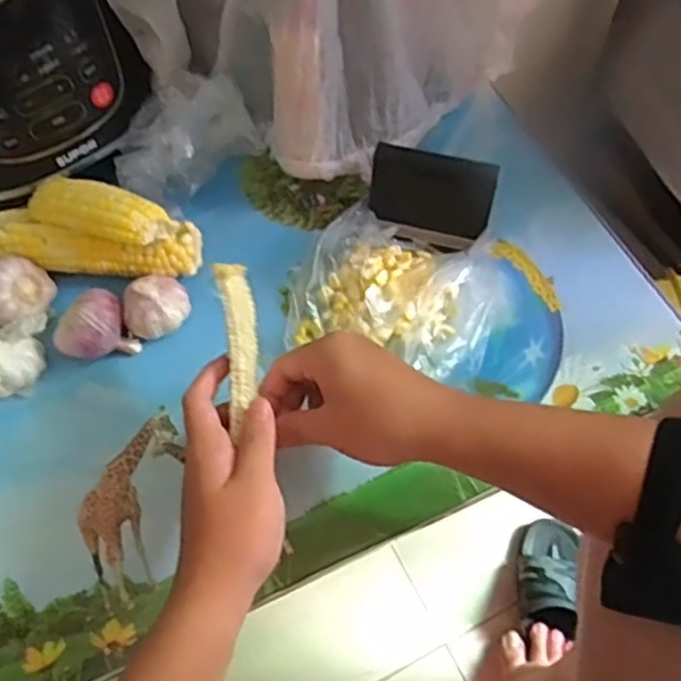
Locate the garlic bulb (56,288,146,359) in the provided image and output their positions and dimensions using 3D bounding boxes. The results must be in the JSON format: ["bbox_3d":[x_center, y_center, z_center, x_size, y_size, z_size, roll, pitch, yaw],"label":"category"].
[{"bbox_3d":[-0.191,-0.010,0.536,0.053,0.044,0.044,-26,65,-11],"label":"garlic bulb"}]

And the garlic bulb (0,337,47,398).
[{"bbox_3d":[-0.259,0.018,0.522,0.059,0.057,0.044,-5,63,-1],"label":"garlic bulb"}]

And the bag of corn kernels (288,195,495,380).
[{"bbox_3d":[0.045,-0.042,0.554,0.156,0.034,0.126,16,64,9],"label":"bag of corn kernels"}]

